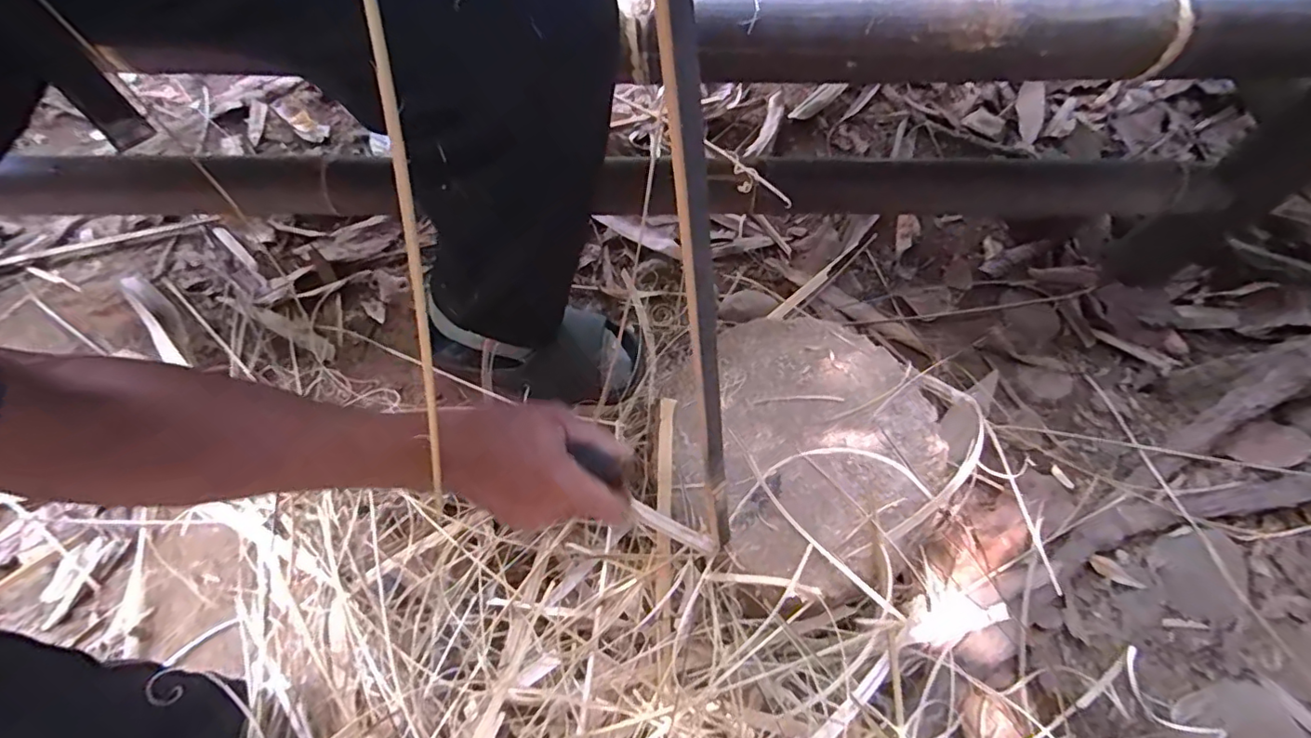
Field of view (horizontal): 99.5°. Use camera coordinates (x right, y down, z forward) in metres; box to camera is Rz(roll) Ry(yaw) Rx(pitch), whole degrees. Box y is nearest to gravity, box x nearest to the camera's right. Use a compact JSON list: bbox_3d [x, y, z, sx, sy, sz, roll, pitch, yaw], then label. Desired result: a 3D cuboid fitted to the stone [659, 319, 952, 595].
[{"bbox_3d":[0.115,0.060,0.483,0.233,0.049,0.214,1,66,-1],"label":"stone"}]

